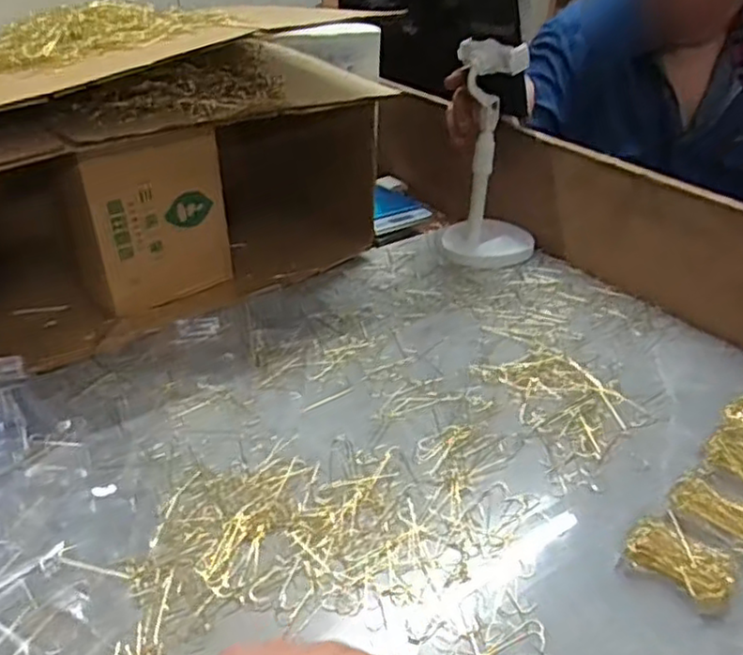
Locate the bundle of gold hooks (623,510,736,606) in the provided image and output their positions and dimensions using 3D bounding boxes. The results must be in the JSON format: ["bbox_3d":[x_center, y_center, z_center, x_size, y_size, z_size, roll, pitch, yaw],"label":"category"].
[{"bbox_3d":[0.218,0.161,0.479,0.070,0.017,0.050,24,38,31],"label":"bundle of gold hooks"}]

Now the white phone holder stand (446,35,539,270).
[{"bbox_3d":[0.158,-0.215,0.852,0.120,0.264,0.103,9,32,11],"label":"white phone holder stand"}]

